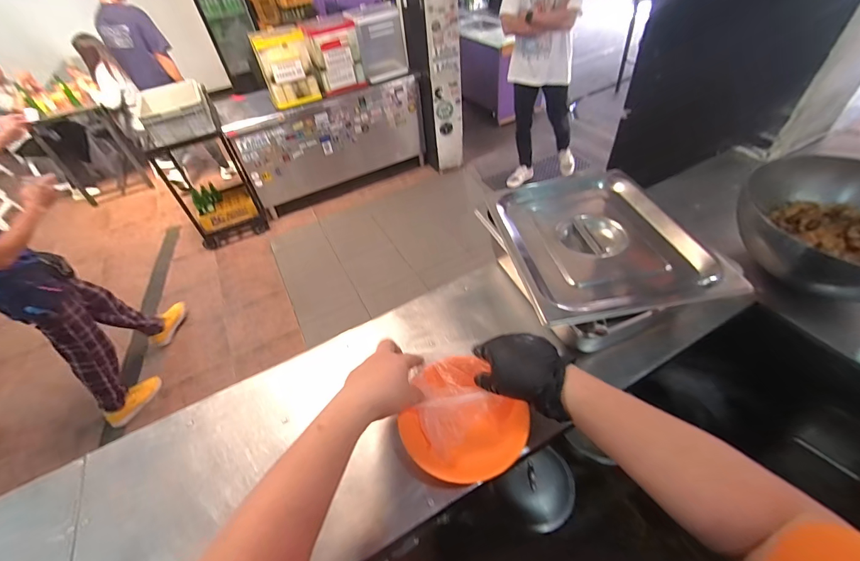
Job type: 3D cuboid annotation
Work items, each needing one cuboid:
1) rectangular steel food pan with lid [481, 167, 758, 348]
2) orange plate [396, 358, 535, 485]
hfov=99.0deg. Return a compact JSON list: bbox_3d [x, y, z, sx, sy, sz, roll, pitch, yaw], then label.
[{"bbox_3d":[0.251,-0.037,0.586,0.270,0.112,0.322,-15,46,-6],"label":"rectangular steel food pan with lid"},{"bbox_3d":[0.039,0.179,0.463,0.137,0.065,0.150,-4,46,4],"label":"orange plate"}]

